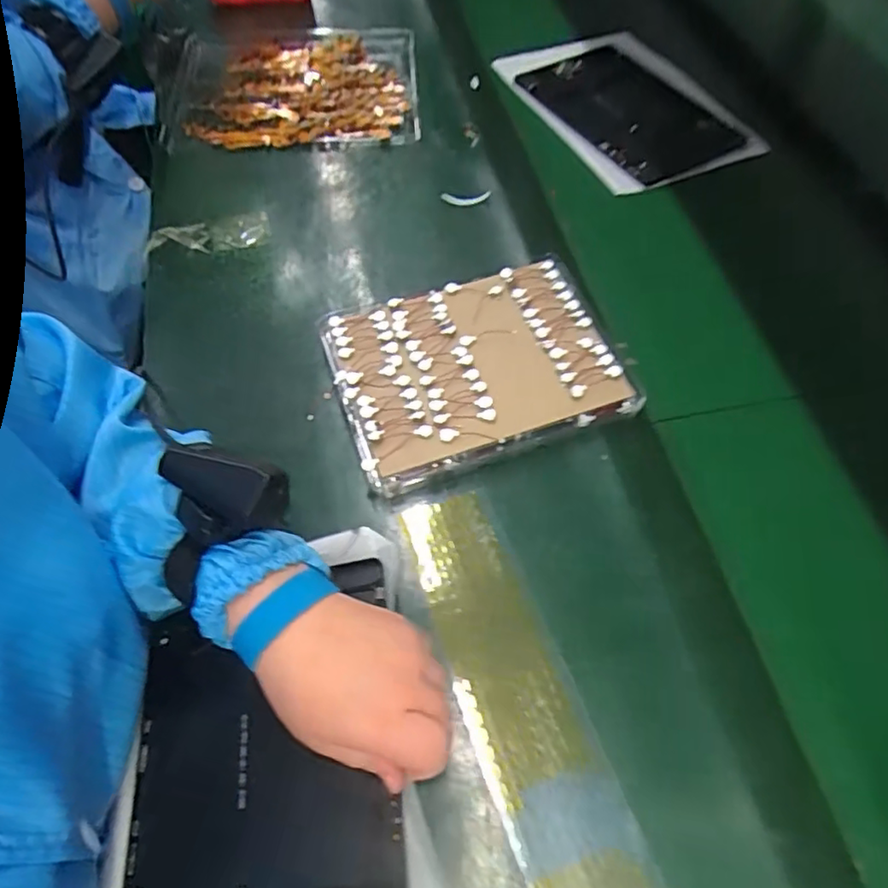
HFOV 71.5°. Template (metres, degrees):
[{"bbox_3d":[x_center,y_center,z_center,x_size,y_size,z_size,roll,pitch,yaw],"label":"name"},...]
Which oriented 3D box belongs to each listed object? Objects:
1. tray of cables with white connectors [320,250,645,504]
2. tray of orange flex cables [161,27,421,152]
[{"bbox_3d":[0.024,-0.064,0.497,0.213,0.033,0.161,-15,62,-11],"label":"tray of cables with white connectors"},{"bbox_3d":[-0.180,-0.420,0.727,0.290,0.035,0.234,-1,60,-3],"label":"tray of orange flex cables"}]

